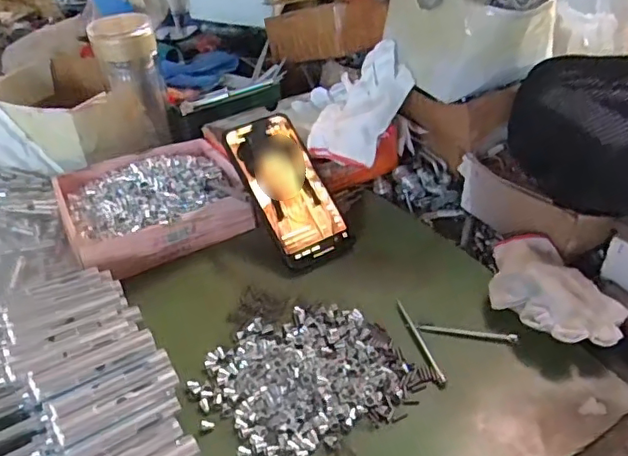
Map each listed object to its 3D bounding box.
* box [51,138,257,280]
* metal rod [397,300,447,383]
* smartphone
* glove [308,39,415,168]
[{"bbox_3d":[-0.168,-0.027,0.600,0.174,0.045,0.152,-23,42,-24],"label":"box"},{"bbox_3d":[0.087,0.090,0.472,0.005,0.004,0.089,-11,39,-11],"label":"metal rod"},{"bbox_3d":[-0.025,-0.039,0.569,0.075,0.012,0.158,-22,77,-24],"label":"smartphone"},{"bbox_3d":[0.050,-0.136,0.615,0.103,0.076,0.140,6,39,10],"label":"glove"}]

